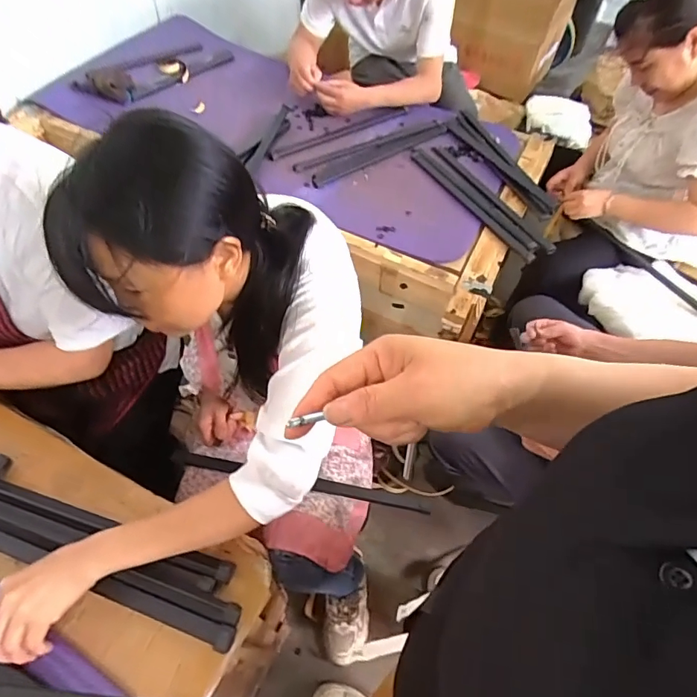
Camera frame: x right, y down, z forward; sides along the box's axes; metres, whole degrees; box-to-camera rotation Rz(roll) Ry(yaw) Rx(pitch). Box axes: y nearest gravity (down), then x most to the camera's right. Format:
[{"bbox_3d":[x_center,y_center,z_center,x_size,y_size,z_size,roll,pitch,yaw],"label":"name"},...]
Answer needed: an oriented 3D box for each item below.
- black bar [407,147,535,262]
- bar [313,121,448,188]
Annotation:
[{"bbox_3d":[0.290,-0.350,1.128,0.058,0.024,0.450,-27,61,-20],"label":"black bar"},{"bbox_3d":[0.087,-0.511,1.229,0.446,0.013,0.069,-31,63,-22],"label":"bar"}]

